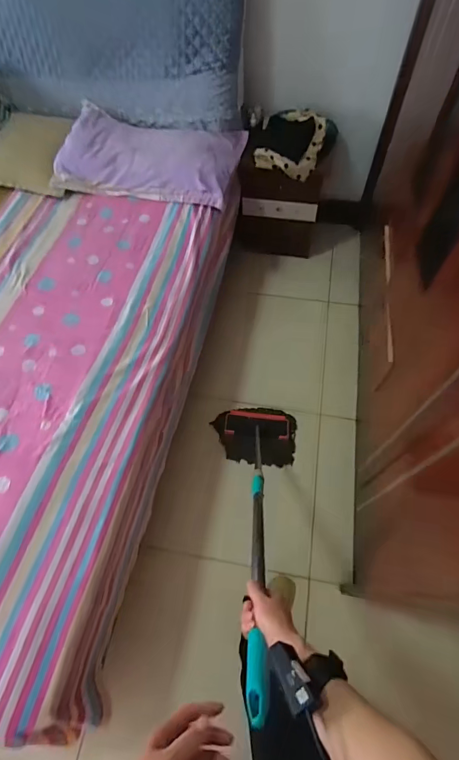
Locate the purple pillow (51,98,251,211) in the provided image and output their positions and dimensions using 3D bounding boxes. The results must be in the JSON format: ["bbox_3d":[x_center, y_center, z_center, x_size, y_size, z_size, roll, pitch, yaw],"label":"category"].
[{"bbox_3d":[-0.316,-0.915,1.504,0.688,0.143,0.413,9,61,3],"label":"purple pillow"}]

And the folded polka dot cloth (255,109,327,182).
[{"bbox_3d":[0.247,-0.993,1.551,0.270,0.115,0.302,16,62,11],"label":"folded polka dot cloth"}]

